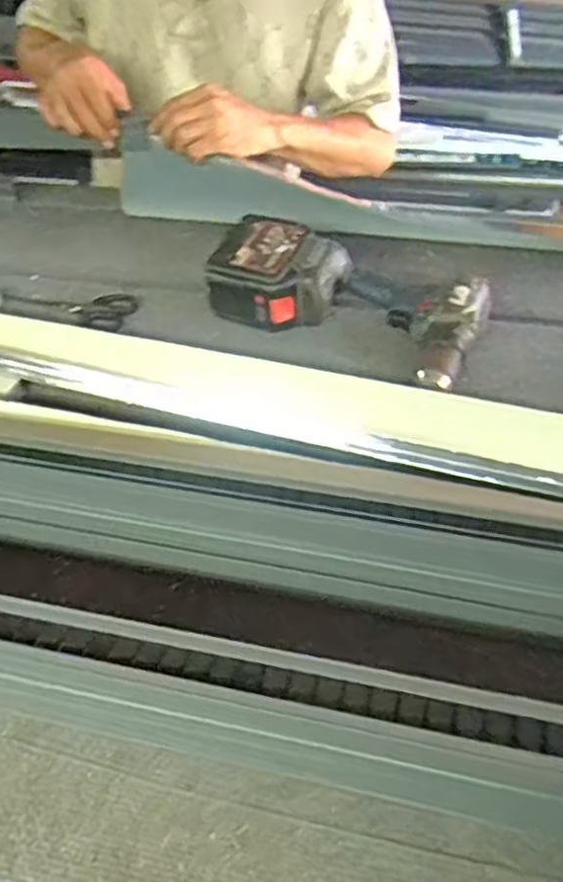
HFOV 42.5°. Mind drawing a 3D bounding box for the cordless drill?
[{"bbox_3d":[0.063,-0.153,0.765,0.289,0.072,0.134,22,50,23],"label":"cordless drill"}]

